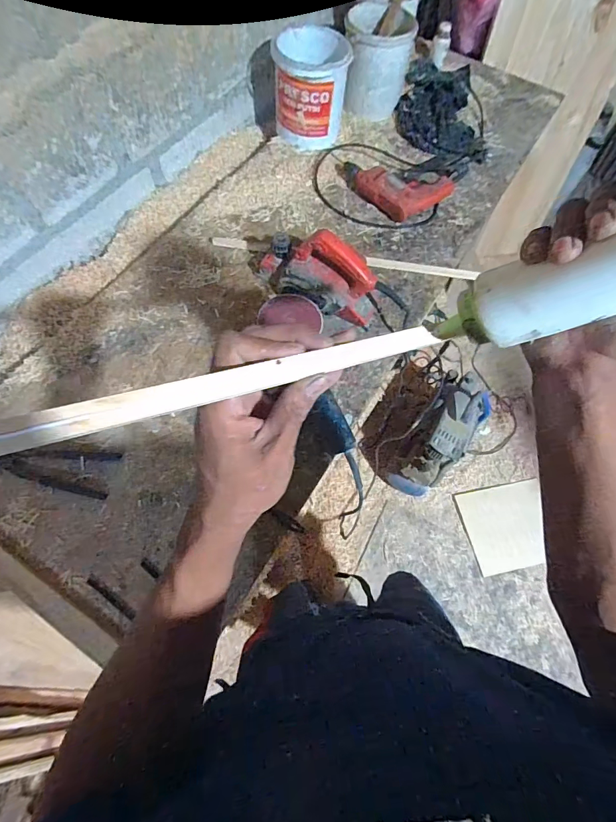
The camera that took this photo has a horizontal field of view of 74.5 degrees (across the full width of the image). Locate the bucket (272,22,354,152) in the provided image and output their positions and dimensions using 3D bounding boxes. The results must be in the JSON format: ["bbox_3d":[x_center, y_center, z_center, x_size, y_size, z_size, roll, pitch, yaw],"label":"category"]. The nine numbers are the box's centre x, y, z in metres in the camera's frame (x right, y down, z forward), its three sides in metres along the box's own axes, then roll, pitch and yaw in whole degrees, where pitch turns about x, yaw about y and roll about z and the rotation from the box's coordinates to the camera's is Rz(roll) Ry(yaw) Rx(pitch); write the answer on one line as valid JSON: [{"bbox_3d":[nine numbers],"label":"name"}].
[{"bbox_3d":[0.007,-0.812,1.020,0.173,0.177,0.184,1,67,-1],"label":"bucket"}]

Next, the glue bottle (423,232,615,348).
[{"bbox_3d":[0.163,-0.077,0.231,0.041,0.162,0.039,26,61,-37],"label":"glue bottle"}]

